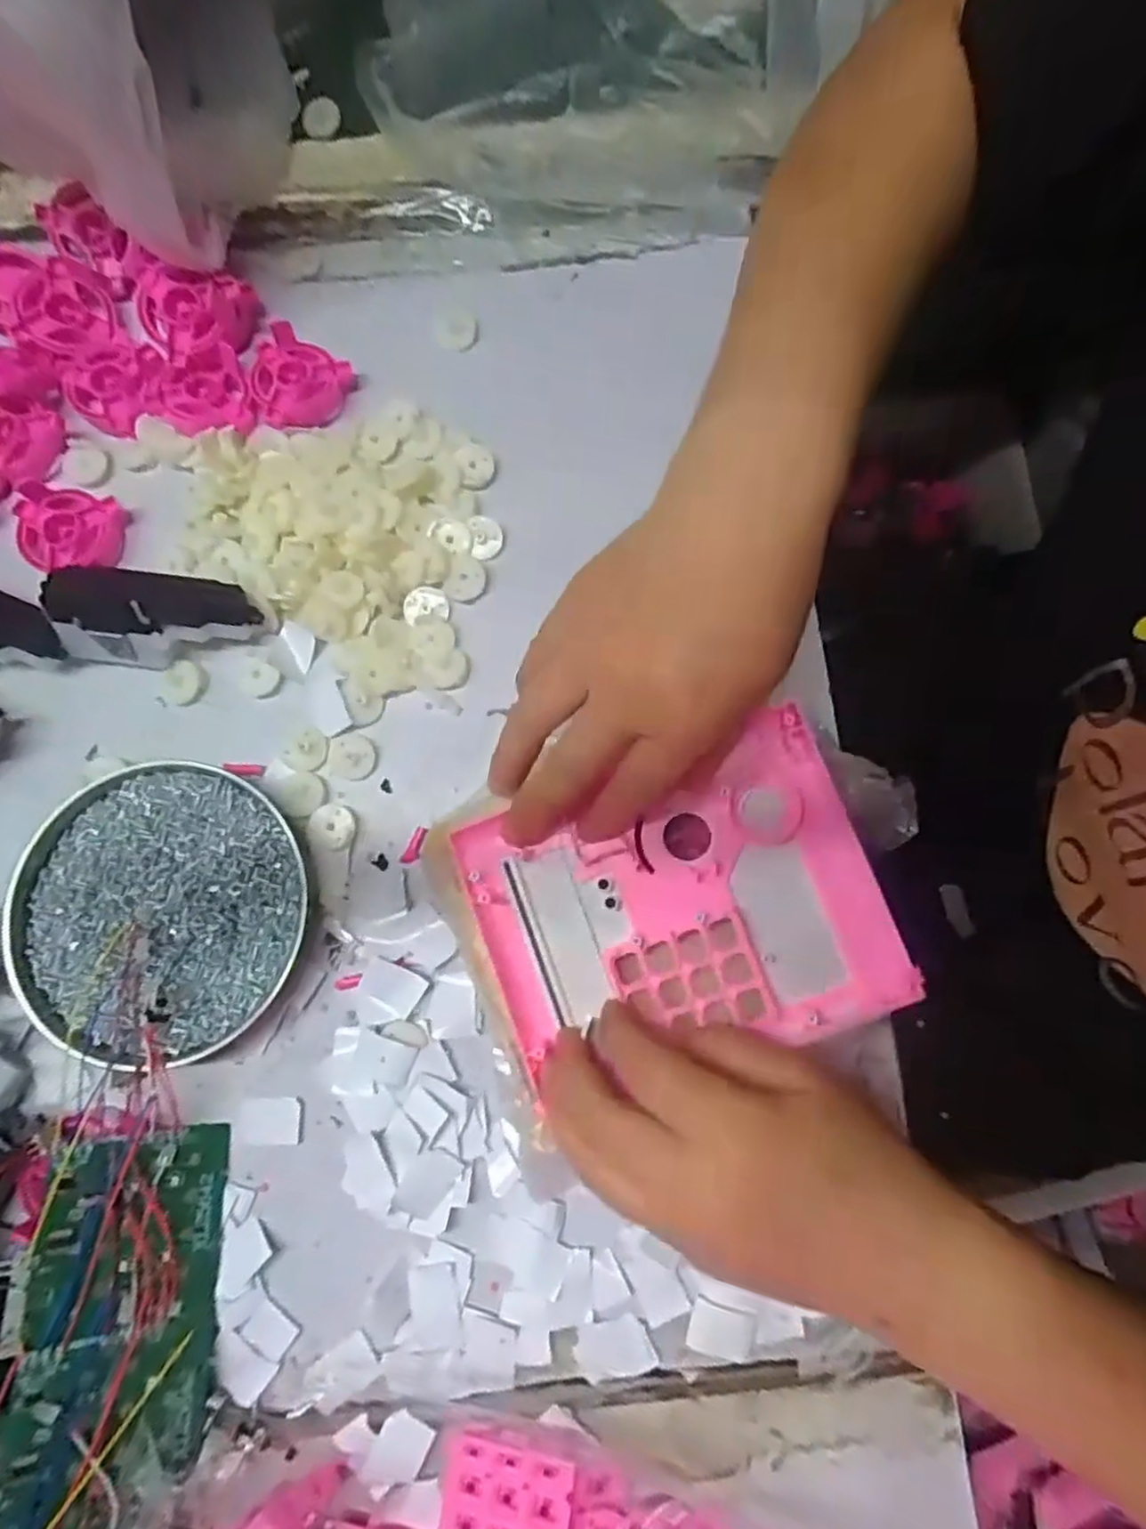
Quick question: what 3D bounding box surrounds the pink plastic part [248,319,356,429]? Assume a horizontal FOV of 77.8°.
[{"bbox_3d":[-0.150,-0.213,0.386,0.053,0.015,0.052,0,77,-1],"label":"pink plastic part"}]

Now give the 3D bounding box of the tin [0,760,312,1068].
[{"bbox_3d":[-0.195,0.069,0.338,0.131,0.027,0.131,0,77,-1],"label":"tin"}]

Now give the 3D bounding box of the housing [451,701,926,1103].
[{"bbox_3d":[0.045,0.063,0.304,0.162,0.034,0.128,-20,78,-5],"label":"housing"}]

